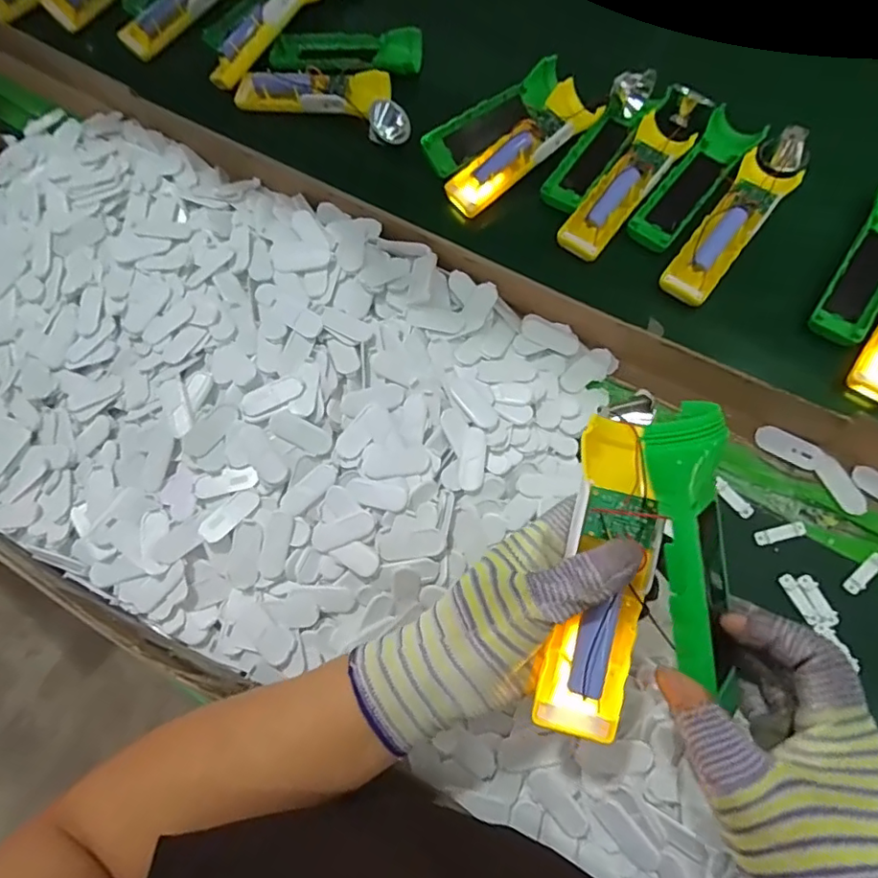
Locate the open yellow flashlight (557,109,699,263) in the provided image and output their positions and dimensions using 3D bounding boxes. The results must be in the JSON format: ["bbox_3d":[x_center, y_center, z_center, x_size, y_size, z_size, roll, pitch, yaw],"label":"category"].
[{"bbox_3d":[0.174,-0.234,0.505,0.047,0.024,0.154,35,75,14],"label":"open yellow flashlight"}]

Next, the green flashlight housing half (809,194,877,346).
[{"bbox_3d":[0.374,-0.150,0.466,0.046,0.026,0.155,32,74,13],"label":"green flashlight housing half"}]

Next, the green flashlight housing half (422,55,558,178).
[{"bbox_3d":[0.060,-0.314,0.534,0.156,0.031,0.045,-32,72,-9],"label":"green flashlight housing half"}]

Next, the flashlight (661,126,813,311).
[{"bbox_3d":[0.273,-0.205,0.490,0.049,0.027,0.202,34,75,14],"label":"flashlight"}]

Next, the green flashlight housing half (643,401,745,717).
[{"bbox_3d":[0.124,0.063,0.257,0.036,0.022,0.159,-13,103,-3],"label":"green flashlight housing half"}]

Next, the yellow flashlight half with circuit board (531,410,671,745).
[{"bbox_3d":[0.085,0.069,0.276,0.045,0.024,0.164,10,88,6],"label":"yellow flashlight half with circuit board"}]

